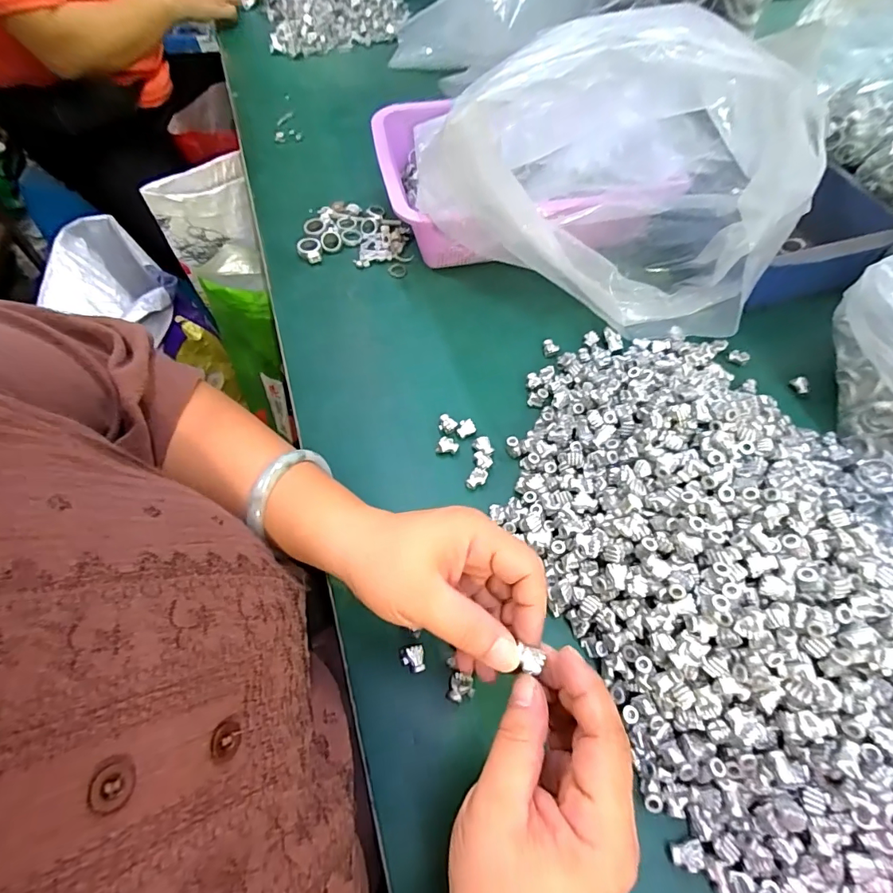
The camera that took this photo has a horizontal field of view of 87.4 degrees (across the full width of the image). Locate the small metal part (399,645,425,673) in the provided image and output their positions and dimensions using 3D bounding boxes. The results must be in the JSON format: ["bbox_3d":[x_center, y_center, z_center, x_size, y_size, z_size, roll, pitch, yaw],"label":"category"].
[{"bbox_3d":[-0.022,0.139,0.305,0.016,0.008,0.016,-10,60,-6],"label":"small metal part"}]

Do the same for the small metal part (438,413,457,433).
[{"bbox_3d":[0.000,-0.019,0.401,0.017,0.005,0.014,31,66,18],"label":"small metal part"}]

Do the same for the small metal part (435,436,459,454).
[{"bbox_3d":[0.000,-0.002,0.391,0.019,0.008,0.013,2,60,0],"label":"small metal part"}]

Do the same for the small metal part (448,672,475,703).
[{"bbox_3d":[0.010,0.155,0.299,0.015,0.008,0.016,7,61,6],"label":"small metal part"}]

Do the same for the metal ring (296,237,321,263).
[{"bbox_3d":[-0.150,-0.215,0.515,0.025,0.012,0.030,-17,61,-11],"label":"metal ring"}]

